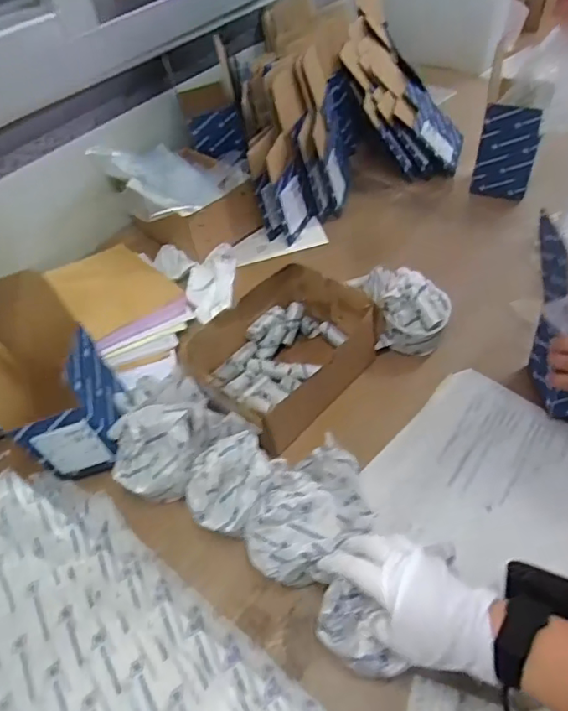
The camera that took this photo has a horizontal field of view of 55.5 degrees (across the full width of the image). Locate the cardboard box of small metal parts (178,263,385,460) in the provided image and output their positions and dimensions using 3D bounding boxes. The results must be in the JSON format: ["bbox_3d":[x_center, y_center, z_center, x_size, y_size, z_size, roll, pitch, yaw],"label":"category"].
[{"bbox_3d":[-0.001,-0.005,0.693,0.168,0.080,0.231,34,58,29],"label":"cardboard box of small metal parts"}]

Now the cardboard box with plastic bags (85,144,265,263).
[{"bbox_3d":[-0.168,-0.265,0.910,0.193,0.119,0.219,-30,53,-22],"label":"cardboard box with plastic bags"}]

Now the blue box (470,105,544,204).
[{"bbox_3d":[0.363,-0.329,0.875,0.089,0.146,0.032,12,51,17],"label":"blue box"}]

